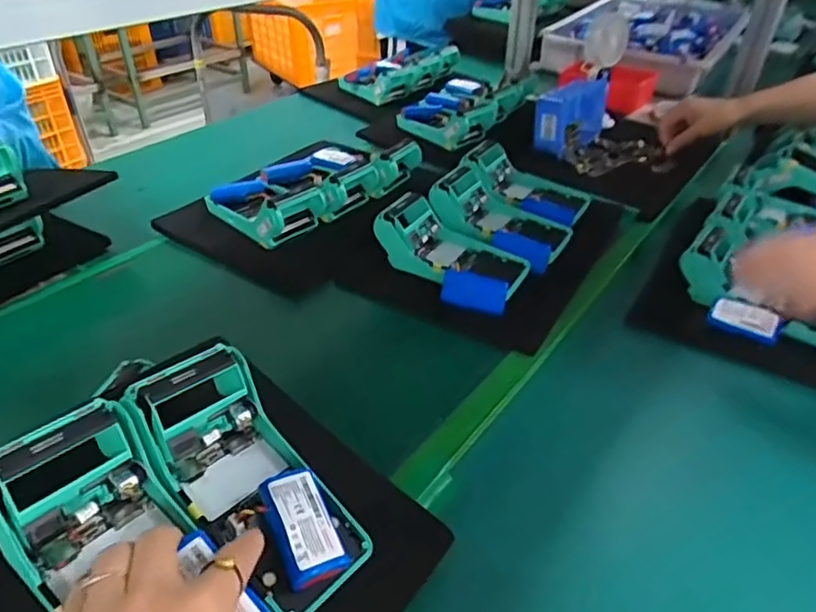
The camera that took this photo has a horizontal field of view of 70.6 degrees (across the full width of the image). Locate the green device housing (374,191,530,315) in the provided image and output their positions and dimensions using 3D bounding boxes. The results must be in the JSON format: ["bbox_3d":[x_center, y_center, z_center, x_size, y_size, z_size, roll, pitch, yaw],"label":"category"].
[{"bbox_3d":[0.050,-0.065,0.643,0.169,0.062,0.104,25,44,27],"label":"green device housing"}]

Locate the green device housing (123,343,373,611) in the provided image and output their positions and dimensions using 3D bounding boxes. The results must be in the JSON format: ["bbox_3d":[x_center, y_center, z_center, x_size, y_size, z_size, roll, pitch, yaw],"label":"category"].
[{"bbox_3d":[-0.101,0.111,0.365,0.078,0.061,0.167,-33,75,-34],"label":"green device housing"}]

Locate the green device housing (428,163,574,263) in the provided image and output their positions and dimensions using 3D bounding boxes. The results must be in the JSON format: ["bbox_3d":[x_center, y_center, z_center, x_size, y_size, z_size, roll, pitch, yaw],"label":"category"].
[{"bbox_3d":[0.114,-0.115,0.704,0.164,0.053,0.100,22,43,24],"label":"green device housing"}]

